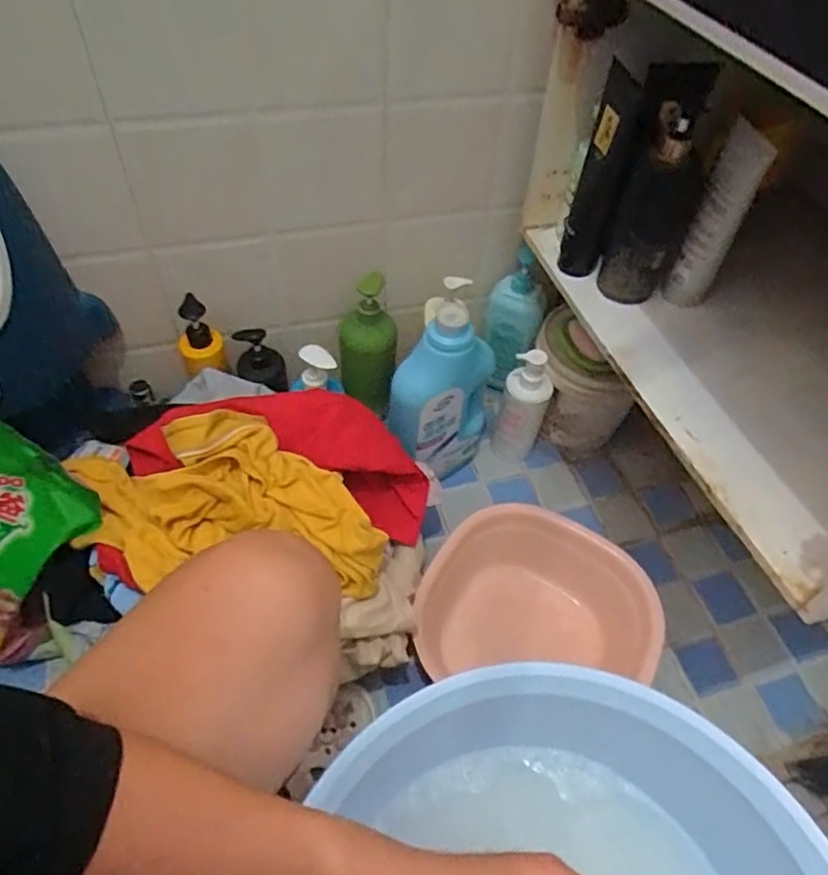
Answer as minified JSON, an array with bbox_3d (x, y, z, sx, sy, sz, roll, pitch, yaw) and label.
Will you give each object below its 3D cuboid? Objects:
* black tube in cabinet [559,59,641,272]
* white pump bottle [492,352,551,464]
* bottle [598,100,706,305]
[{"bbox_3d":[0.207,-0.279,0.709,0.045,0.188,0.049,12,50,7],"label":"black tube in cabinet"},{"bbox_3d":[0.158,-0.031,0.921,0.063,0.207,0.055,15,50,9],"label":"white pump bottle"},{"bbox_3d":[0.265,-0.250,0.684,0.076,0.187,0.076,16,51,10],"label":"bottle"}]

